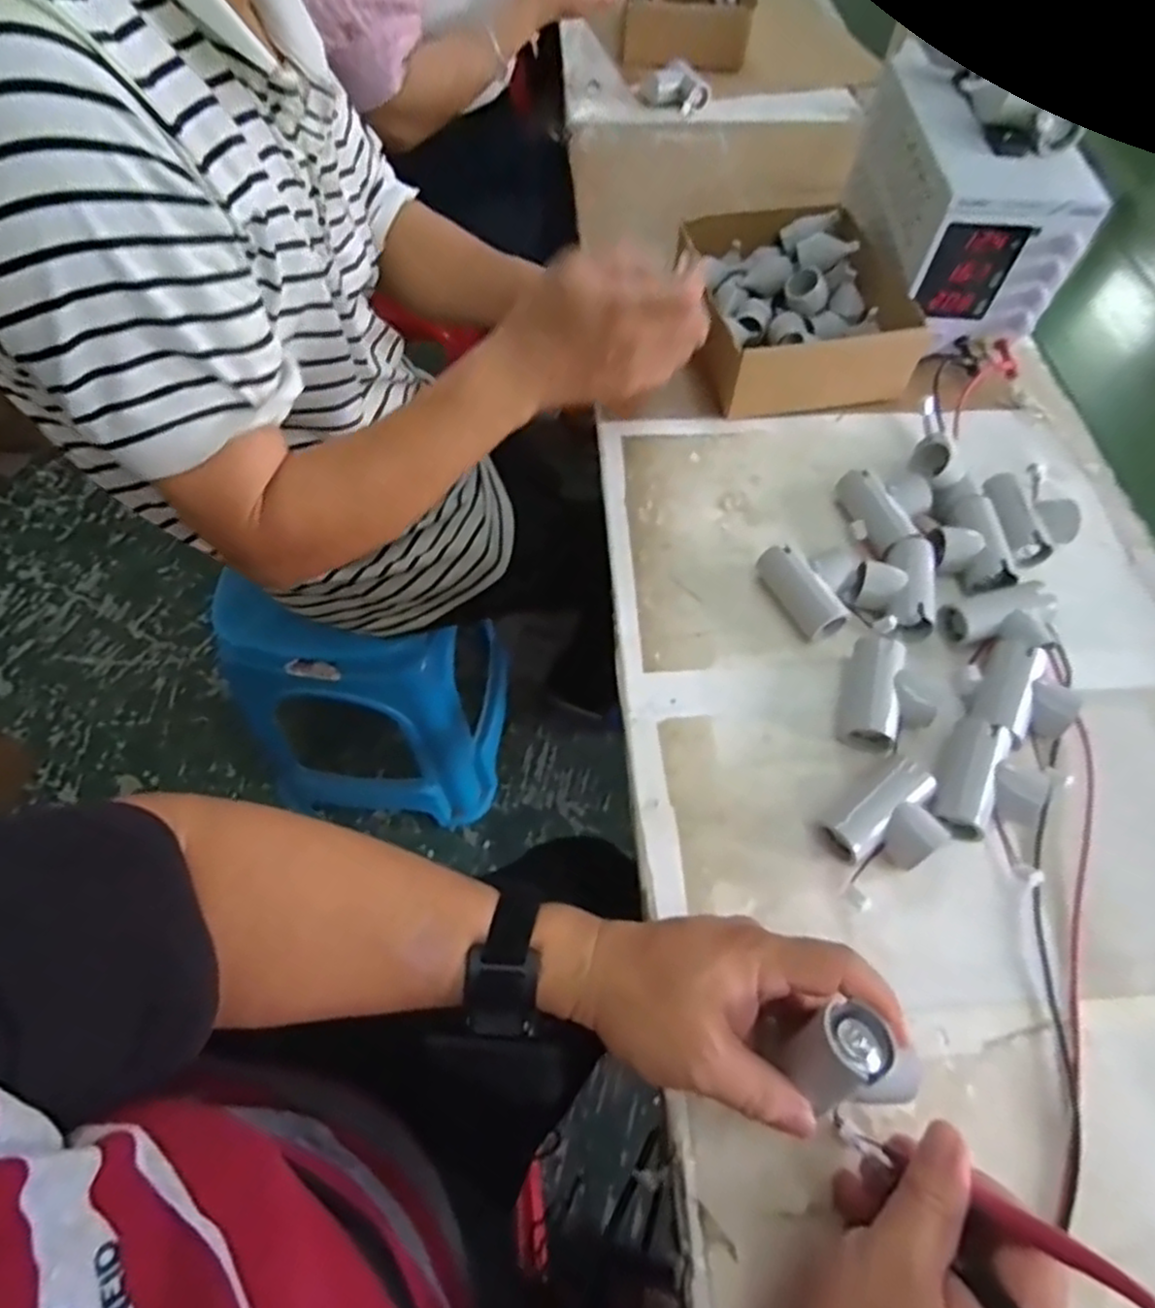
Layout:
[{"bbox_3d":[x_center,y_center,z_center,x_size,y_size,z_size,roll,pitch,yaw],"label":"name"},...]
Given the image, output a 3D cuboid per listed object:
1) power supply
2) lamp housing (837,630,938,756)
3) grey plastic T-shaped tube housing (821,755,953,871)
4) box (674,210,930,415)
[{"bbox_3d":[0.345,-0.416,0.661,0.124,0.152,0.253,0,59,-3],"label":"power supply"},{"bbox_3d":[0.211,0.029,0.473,0.059,0.031,0.079,23,62,12],"label":"lamp housing"},{"bbox_3d":[0.194,0.104,0.430,0.073,0.028,0.053,-35,67,-20],"label":"grey plastic T-shaped tube housing"},{"bbox_3d":[0.199,-0.326,0.661,0.185,0.066,0.202,-5,60,-4],"label":"box"}]

